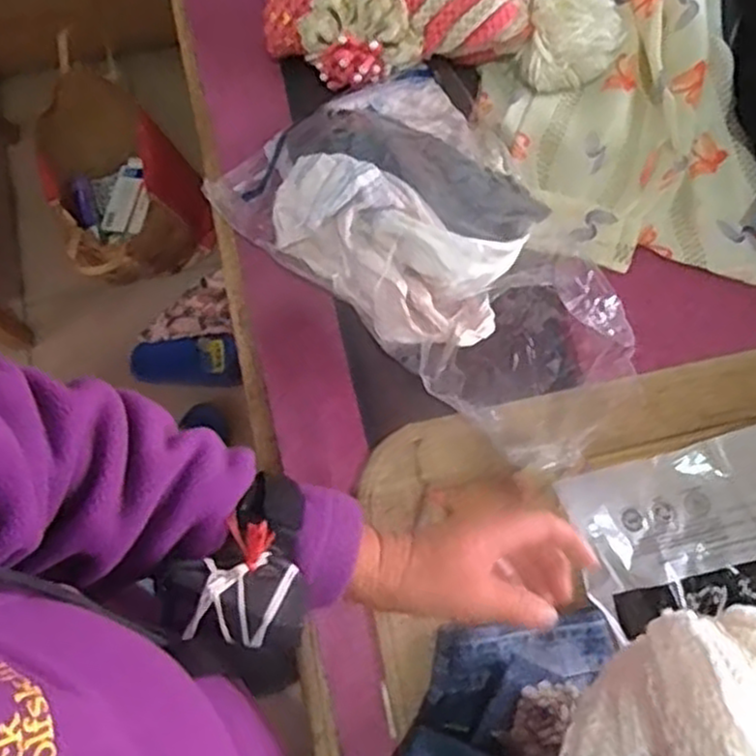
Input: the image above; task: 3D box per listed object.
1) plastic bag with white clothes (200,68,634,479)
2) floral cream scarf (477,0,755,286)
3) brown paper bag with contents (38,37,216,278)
[{"bbox_3d":[0.058,-0.118,0.588,0.369,0.137,0.205,42,82,10],"label":"plastic bag with white clothes"},{"bbox_3d":[0.215,-0.263,0.674,0.234,0.063,0.371,-7,77,0],"label":"floral cream scarf"},{"bbox_3d":[-0.445,-0.324,1.277,0.212,0.263,0.309,-38,79,-7],"label":"brown paper bag with contents"}]

